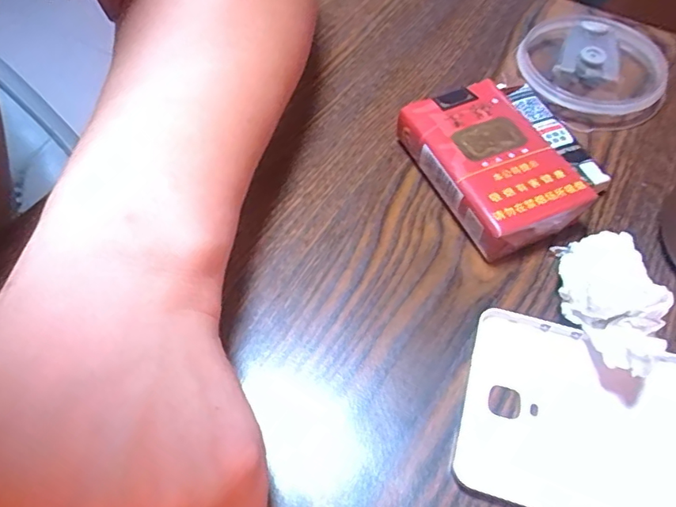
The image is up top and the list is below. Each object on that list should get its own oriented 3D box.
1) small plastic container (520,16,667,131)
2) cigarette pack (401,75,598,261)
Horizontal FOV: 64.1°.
[{"bbox_3d":[0.143,-0.103,0.302,0.075,0.018,0.078,0,55,0],"label":"small plastic container"},{"bbox_3d":[0.072,-0.042,0.257,0.052,0.026,0.083,-21,58,-14],"label":"cigarette pack"}]

